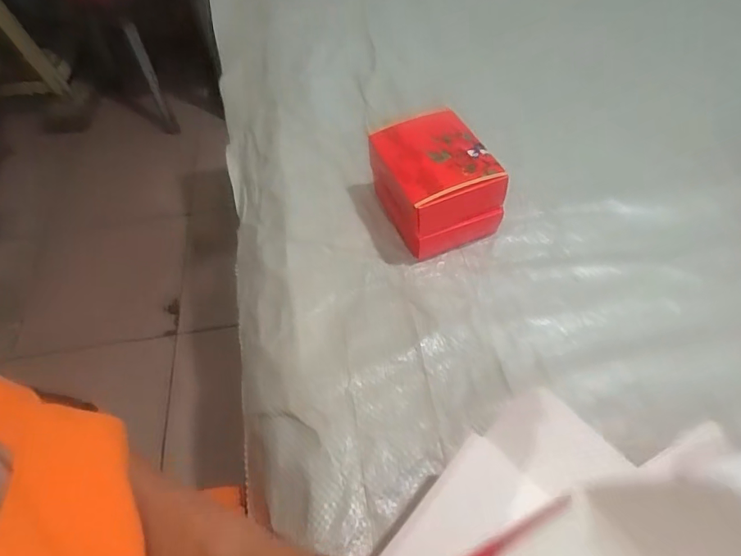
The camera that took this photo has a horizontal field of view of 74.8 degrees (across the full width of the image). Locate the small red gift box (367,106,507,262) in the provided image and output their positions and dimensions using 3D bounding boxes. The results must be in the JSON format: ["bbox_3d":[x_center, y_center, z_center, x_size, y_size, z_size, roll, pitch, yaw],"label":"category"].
[{"bbox_3d":[0.057,-0.085,0.452,0.088,0.079,0.103,-20,55,-10],"label":"small red gift box"}]

